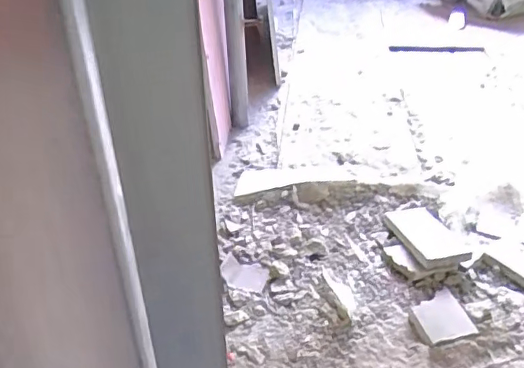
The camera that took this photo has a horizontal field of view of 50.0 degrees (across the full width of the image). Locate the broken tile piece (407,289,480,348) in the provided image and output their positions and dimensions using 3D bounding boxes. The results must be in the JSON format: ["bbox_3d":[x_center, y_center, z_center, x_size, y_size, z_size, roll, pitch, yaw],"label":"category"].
[{"bbox_3d":[0.255,0.194,0.812,0.078,0.014,0.080,-11,37,-14],"label":"broken tile piece"}]

